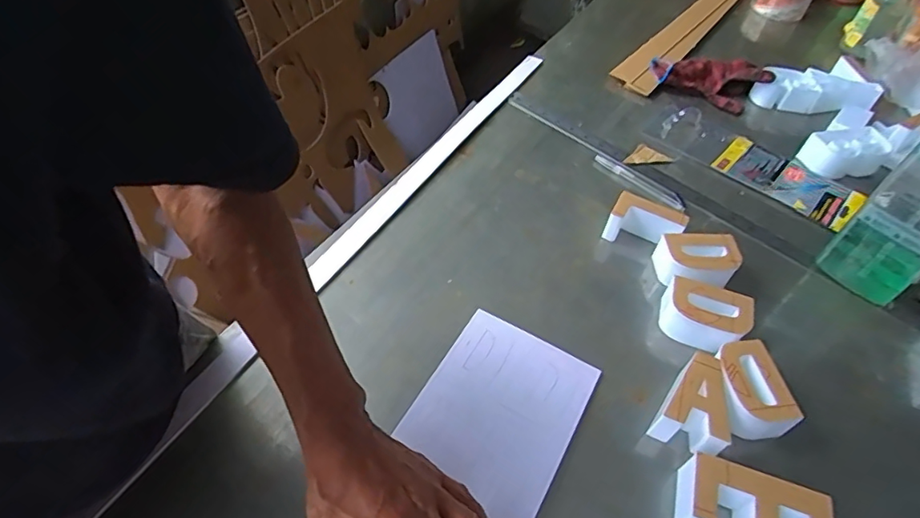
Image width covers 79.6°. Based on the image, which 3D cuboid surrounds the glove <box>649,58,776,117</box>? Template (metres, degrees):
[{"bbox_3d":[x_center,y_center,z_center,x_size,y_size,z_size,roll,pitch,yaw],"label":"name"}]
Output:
[{"bbox_3d":[0.403,-0.296,0.897,0.177,0.043,0.110,29,53,17],"label":"glove"}]

